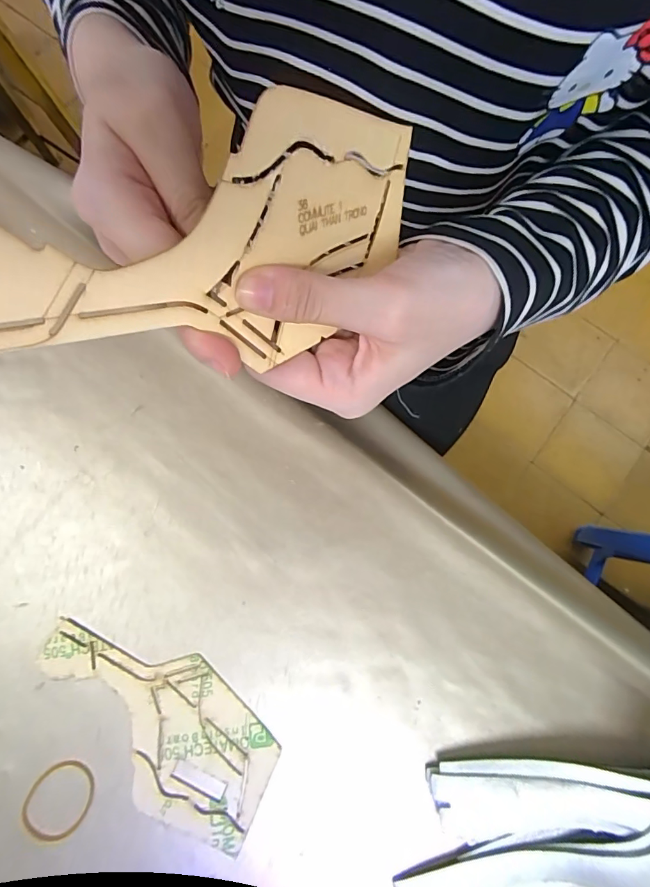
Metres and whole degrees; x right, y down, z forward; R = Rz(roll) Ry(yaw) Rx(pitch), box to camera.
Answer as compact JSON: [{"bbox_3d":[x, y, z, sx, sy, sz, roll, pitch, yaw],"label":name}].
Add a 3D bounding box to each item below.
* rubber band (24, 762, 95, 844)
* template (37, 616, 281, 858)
[{"bbox_3d":[-0.162,0.217,0.270,0.038,0.004,0.045,37,79,7],"label":"rubber band"},{"bbox_3d":[-0.104,0.171,0.283,0.077,0.004,0.168,-44,82,-10],"label":"template"}]

